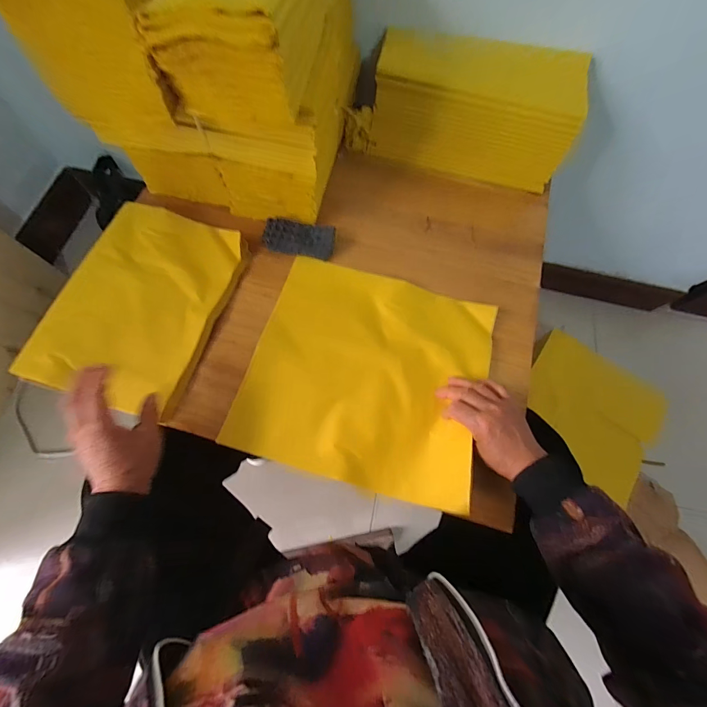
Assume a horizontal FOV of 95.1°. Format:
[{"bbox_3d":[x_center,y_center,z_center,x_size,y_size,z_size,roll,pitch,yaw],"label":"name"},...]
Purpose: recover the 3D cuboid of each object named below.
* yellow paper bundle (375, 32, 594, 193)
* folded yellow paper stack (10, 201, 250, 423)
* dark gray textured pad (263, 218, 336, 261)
[{"bbox_3d":[0.194,-0.391,0.529,0.324,0.131,0.114,13,74,2],"label":"yellow paper bundle"},{"bbox_3d":[-0.297,-0.077,0.458,0.214,0.027,0.287,18,74,3],"label":"folded yellow paper stack"},{"bbox_3d":[-0.084,-0.179,0.508,0.106,0.024,0.055,7,74,0],"label":"dark gray textured pad"}]

